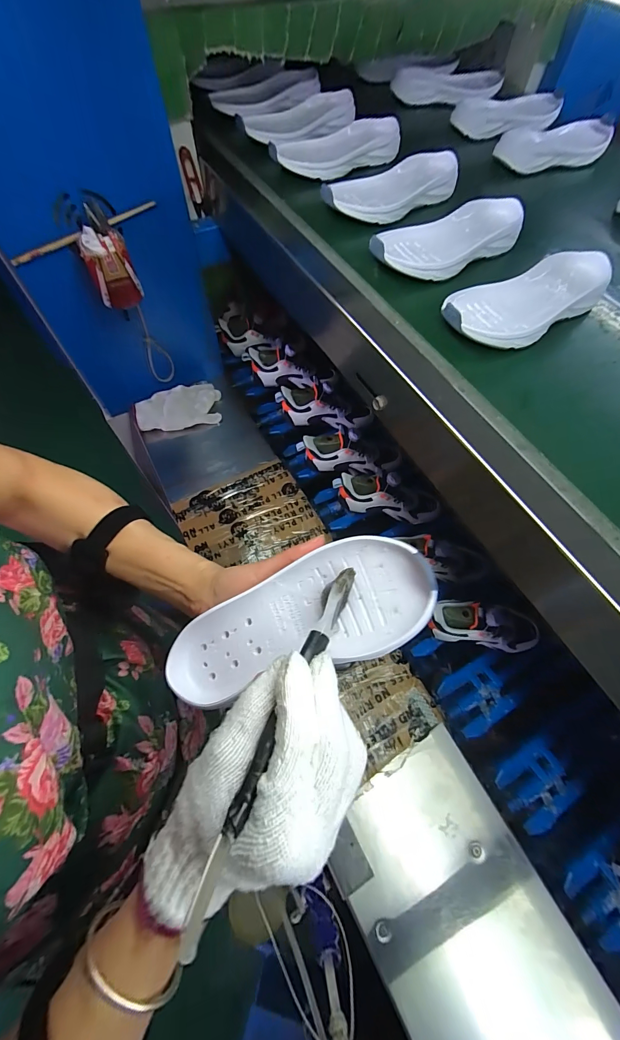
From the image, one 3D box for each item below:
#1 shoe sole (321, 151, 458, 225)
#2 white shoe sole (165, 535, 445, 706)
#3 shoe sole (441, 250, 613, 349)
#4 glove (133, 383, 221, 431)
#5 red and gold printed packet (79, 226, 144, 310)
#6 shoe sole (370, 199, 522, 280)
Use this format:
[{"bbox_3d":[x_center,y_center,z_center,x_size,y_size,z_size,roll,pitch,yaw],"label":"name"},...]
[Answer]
[{"bbox_3d":[0.113,-0.456,0.515,0.209,0.040,0.088,-25,63,-12],"label":"shoe sole"},{"bbox_3d":[-0.013,0.076,0.281,0.209,0.028,0.082,-24,61,13],"label":"white shoe sole"},{"bbox_3d":[0.242,-0.240,0.411,0.212,0.039,0.084,-24,63,-11],"label":"shoe sole"},{"bbox_3d":[-0.285,-0.245,0.806,0.174,0.047,0.081,-16,62,-7],"label":"glove"},{"bbox_3d":[-0.303,-0.382,0.567,0.062,0.099,0.043,-27,64,-13],"label":"red and gold printed packet"},{"bbox_3d":[0.170,-0.348,0.462,0.204,0.039,0.091,-30,64,-14],"label":"shoe sole"}]

